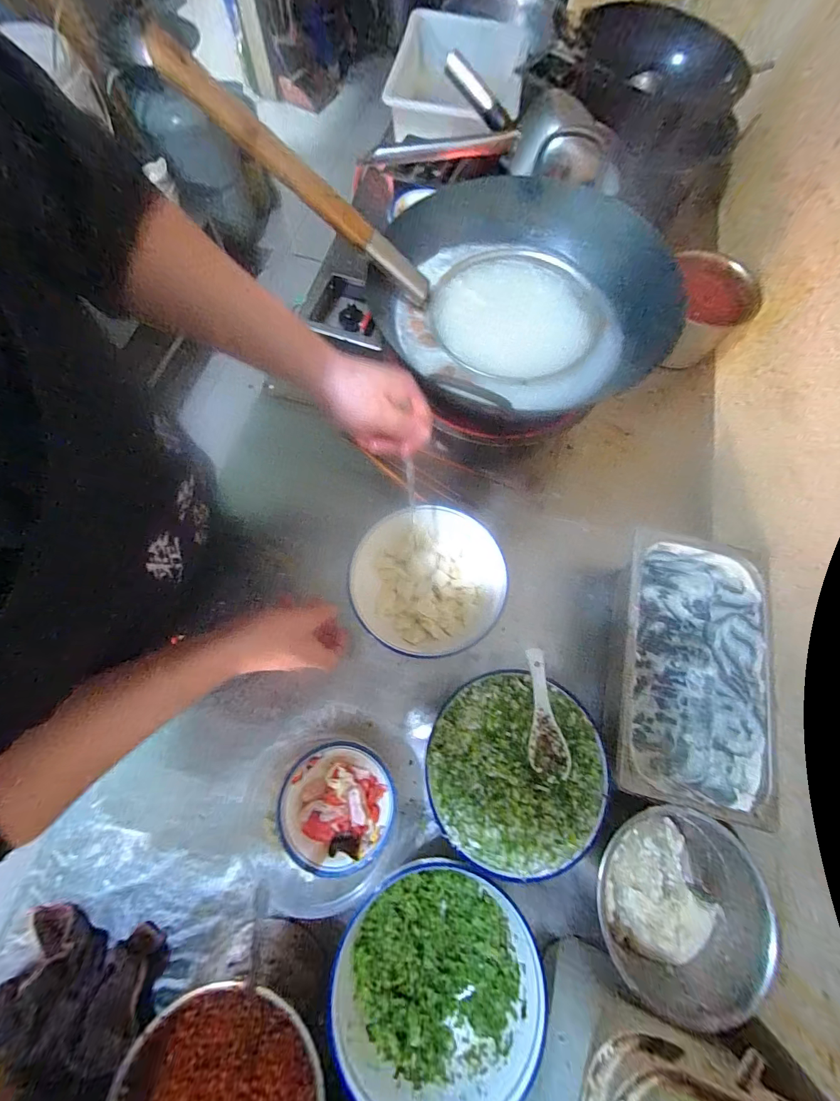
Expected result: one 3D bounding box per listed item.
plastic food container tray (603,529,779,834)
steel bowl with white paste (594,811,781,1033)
[{"bbox_3d":[0.335,0.147,0.498,0.170,0.102,0.315,13,72,2],"label":"plastic food container tray"},{"bbox_3d":[0.267,0.372,0.415,0.166,0.096,0.158,1,72,-2],"label":"steel bowl with white paste"}]

